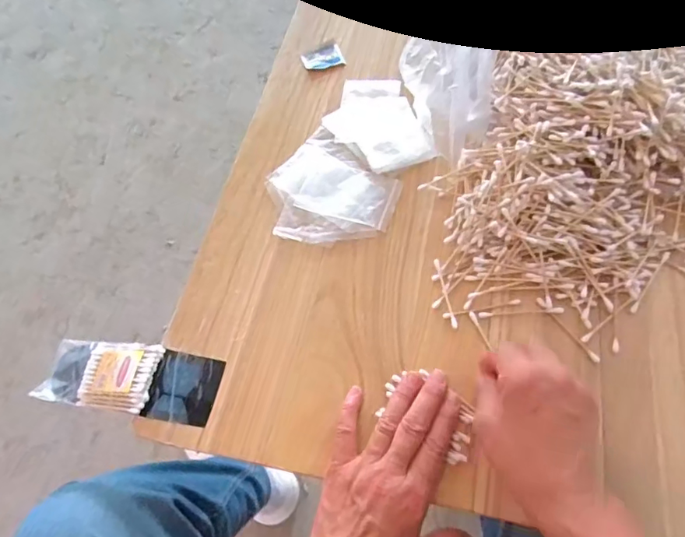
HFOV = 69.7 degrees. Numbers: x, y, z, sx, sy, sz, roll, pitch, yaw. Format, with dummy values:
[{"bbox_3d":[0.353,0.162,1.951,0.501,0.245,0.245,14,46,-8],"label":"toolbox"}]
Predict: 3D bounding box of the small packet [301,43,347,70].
[{"bbox_3d":[-0.026,-0.272,0.635,0.050,0.005,0.041,-22,62,-6],"label":"small packet"}]

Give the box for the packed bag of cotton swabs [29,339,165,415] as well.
[{"bbox_3d":[-0.227,0.097,0.457,0.120,0.012,0.061,0,61,21],"label":"packed bag of cotton swabs"}]

